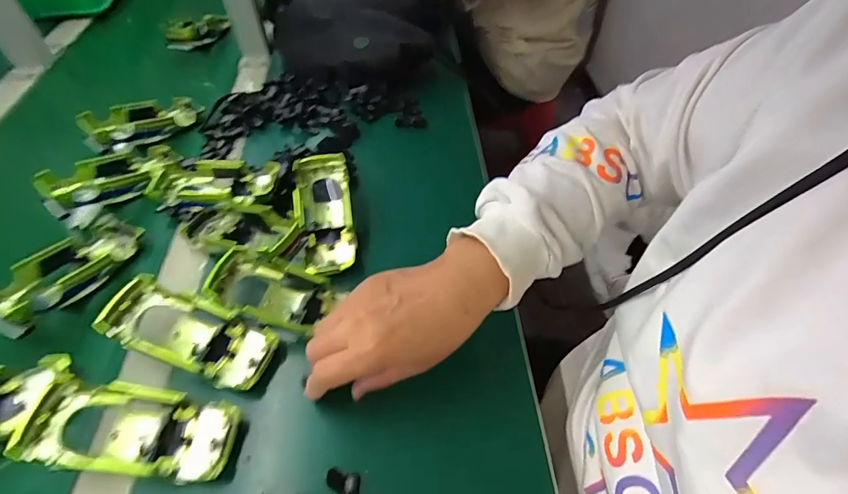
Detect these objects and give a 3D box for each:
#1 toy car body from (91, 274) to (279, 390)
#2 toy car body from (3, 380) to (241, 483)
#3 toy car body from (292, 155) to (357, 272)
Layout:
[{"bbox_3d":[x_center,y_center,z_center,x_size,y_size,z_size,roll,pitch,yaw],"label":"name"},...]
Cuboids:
[{"bbox_3d":[-0.194,0.074,0.355,0.132,0.036,0.058,25,53,-4],"label":"toy car body"},{"bbox_3d":[-0.207,0.135,0.309,0.134,0.039,0.054,12,50,-10],"label":"toy car body"},{"bbox_3d":[-0.101,-0.034,0.431,0.056,0.043,0.126,-8,51,-7],"label":"toy car body"}]

